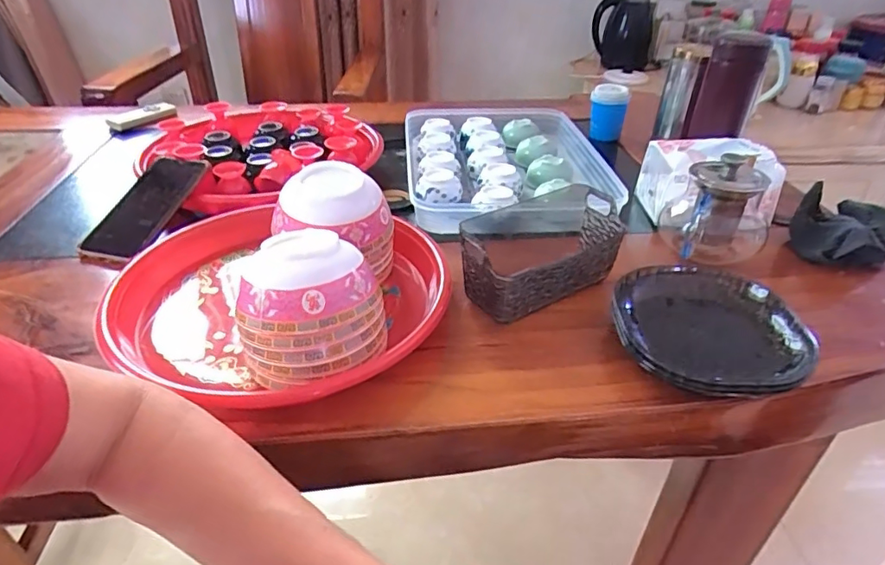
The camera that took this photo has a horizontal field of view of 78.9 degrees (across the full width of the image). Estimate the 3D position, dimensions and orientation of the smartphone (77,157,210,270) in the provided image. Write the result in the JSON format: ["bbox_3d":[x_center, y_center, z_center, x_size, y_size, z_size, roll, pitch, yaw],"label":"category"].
[{"bbox_3d":[-0.322,-0.083,0.585,0.082,0.017,0.161,10,54,12],"label":"smartphone"}]

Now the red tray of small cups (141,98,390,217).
[{"bbox_3d":[-0.255,-0.185,0.720,0.272,0.041,0.295,16,37,20],"label":"red tray of small cups"}]

